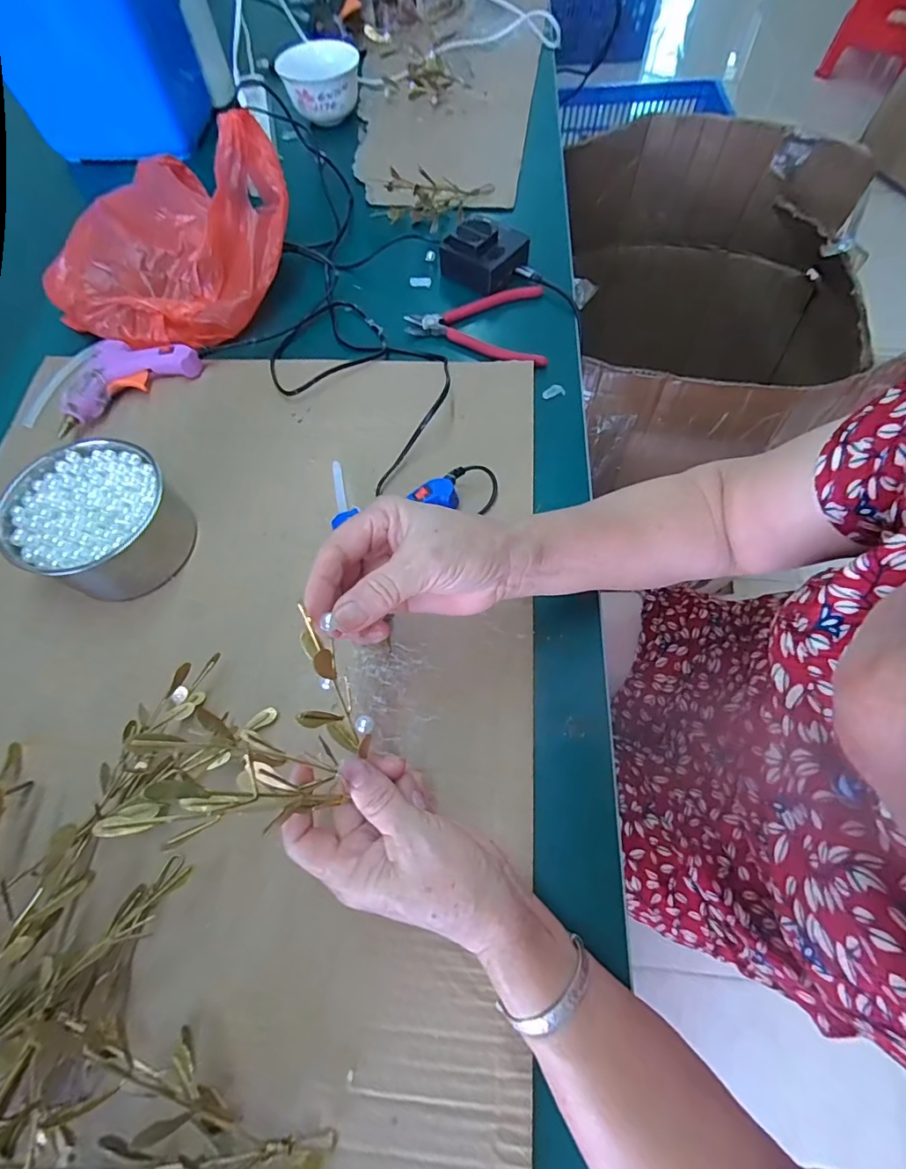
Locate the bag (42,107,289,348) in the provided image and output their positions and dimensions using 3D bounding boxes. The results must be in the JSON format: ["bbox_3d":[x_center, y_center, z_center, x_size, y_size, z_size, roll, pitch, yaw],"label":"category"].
[{"bbox_3d":[-0.305,-0.369,0.508,0.210,0.118,0.240,41,73,18],"label":"bag"}]

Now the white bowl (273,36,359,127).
[{"bbox_3d":[-0.191,-0.726,0.710,0.113,0.053,0.113,-6,65,-1],"label":"white bowl"}]

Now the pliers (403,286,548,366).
[{"bbox_3d":[0.023,-0.271,0.513,0.144,0.011,0.110,-1,65,1],"label":"pliers"}]

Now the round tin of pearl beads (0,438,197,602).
[{"bbox_3d":[-0.284,-0.050,0.400,0.125,0.065,0.115,-1,65,1],"label":"round tin of pearl beads"}]

